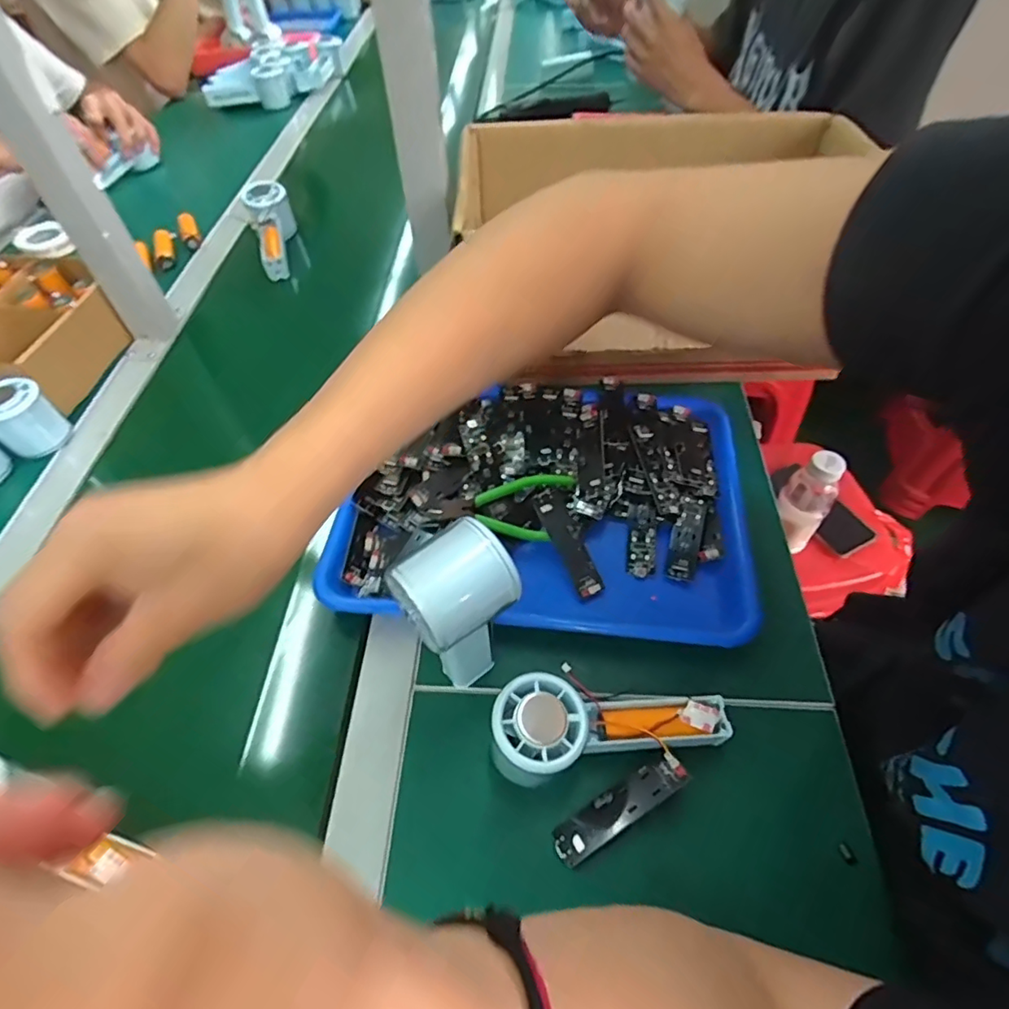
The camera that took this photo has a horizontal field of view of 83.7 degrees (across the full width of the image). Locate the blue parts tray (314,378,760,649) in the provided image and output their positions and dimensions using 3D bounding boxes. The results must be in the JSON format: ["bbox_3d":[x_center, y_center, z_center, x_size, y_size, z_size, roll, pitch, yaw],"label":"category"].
[{"bbox_3d":[0.033,-0.014,0.478,0.321,0.039,0.249,5,52,5],"label":"blue parts tray"}]

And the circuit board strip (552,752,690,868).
[{"bbox_3d":[0.070,0.185,0.346,0.090,0.009,0.023,-32,53,-8],"label":"circuit board strip"}]

